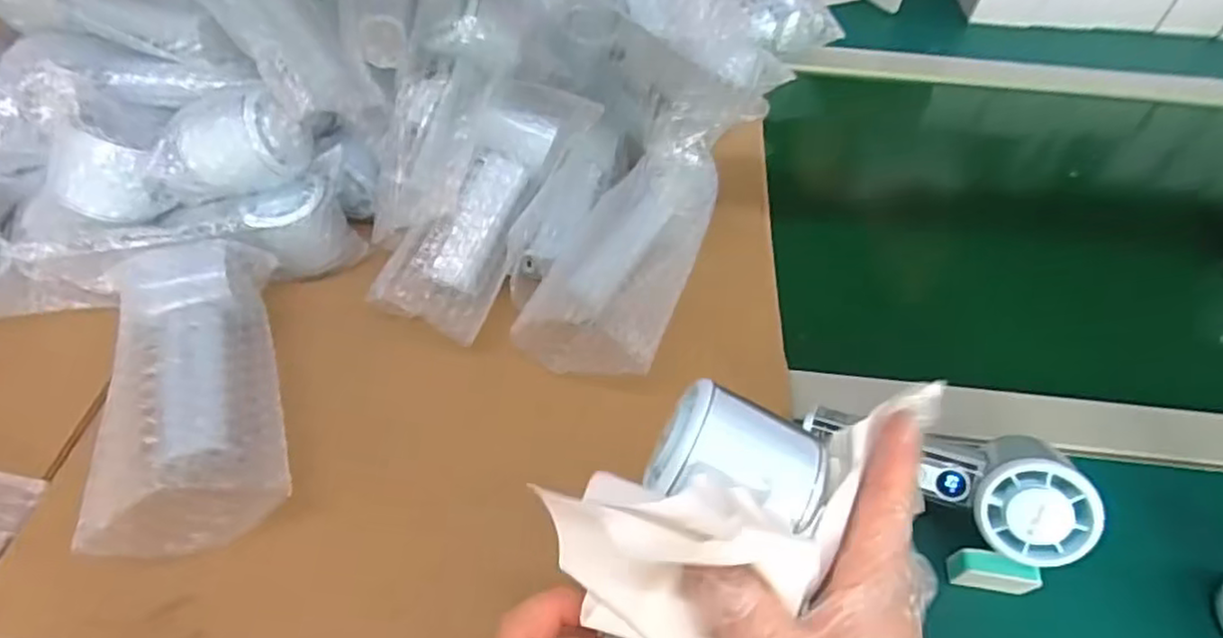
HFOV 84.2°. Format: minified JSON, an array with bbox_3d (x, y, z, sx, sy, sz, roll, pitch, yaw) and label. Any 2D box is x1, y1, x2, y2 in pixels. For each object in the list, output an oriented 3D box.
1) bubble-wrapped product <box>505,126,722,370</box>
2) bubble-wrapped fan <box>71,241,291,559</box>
[{"bbox_3d":[0.019,-0.051,0.461,0.092,0.058,0.192,22,66,15],"label":"bubble-wrapped product"},{"bbox_3d":[-0.245,0.038,0.404,0.093,0.062,0.189,-13,53,-12],"label":"bubble-wrapped fan"}]

